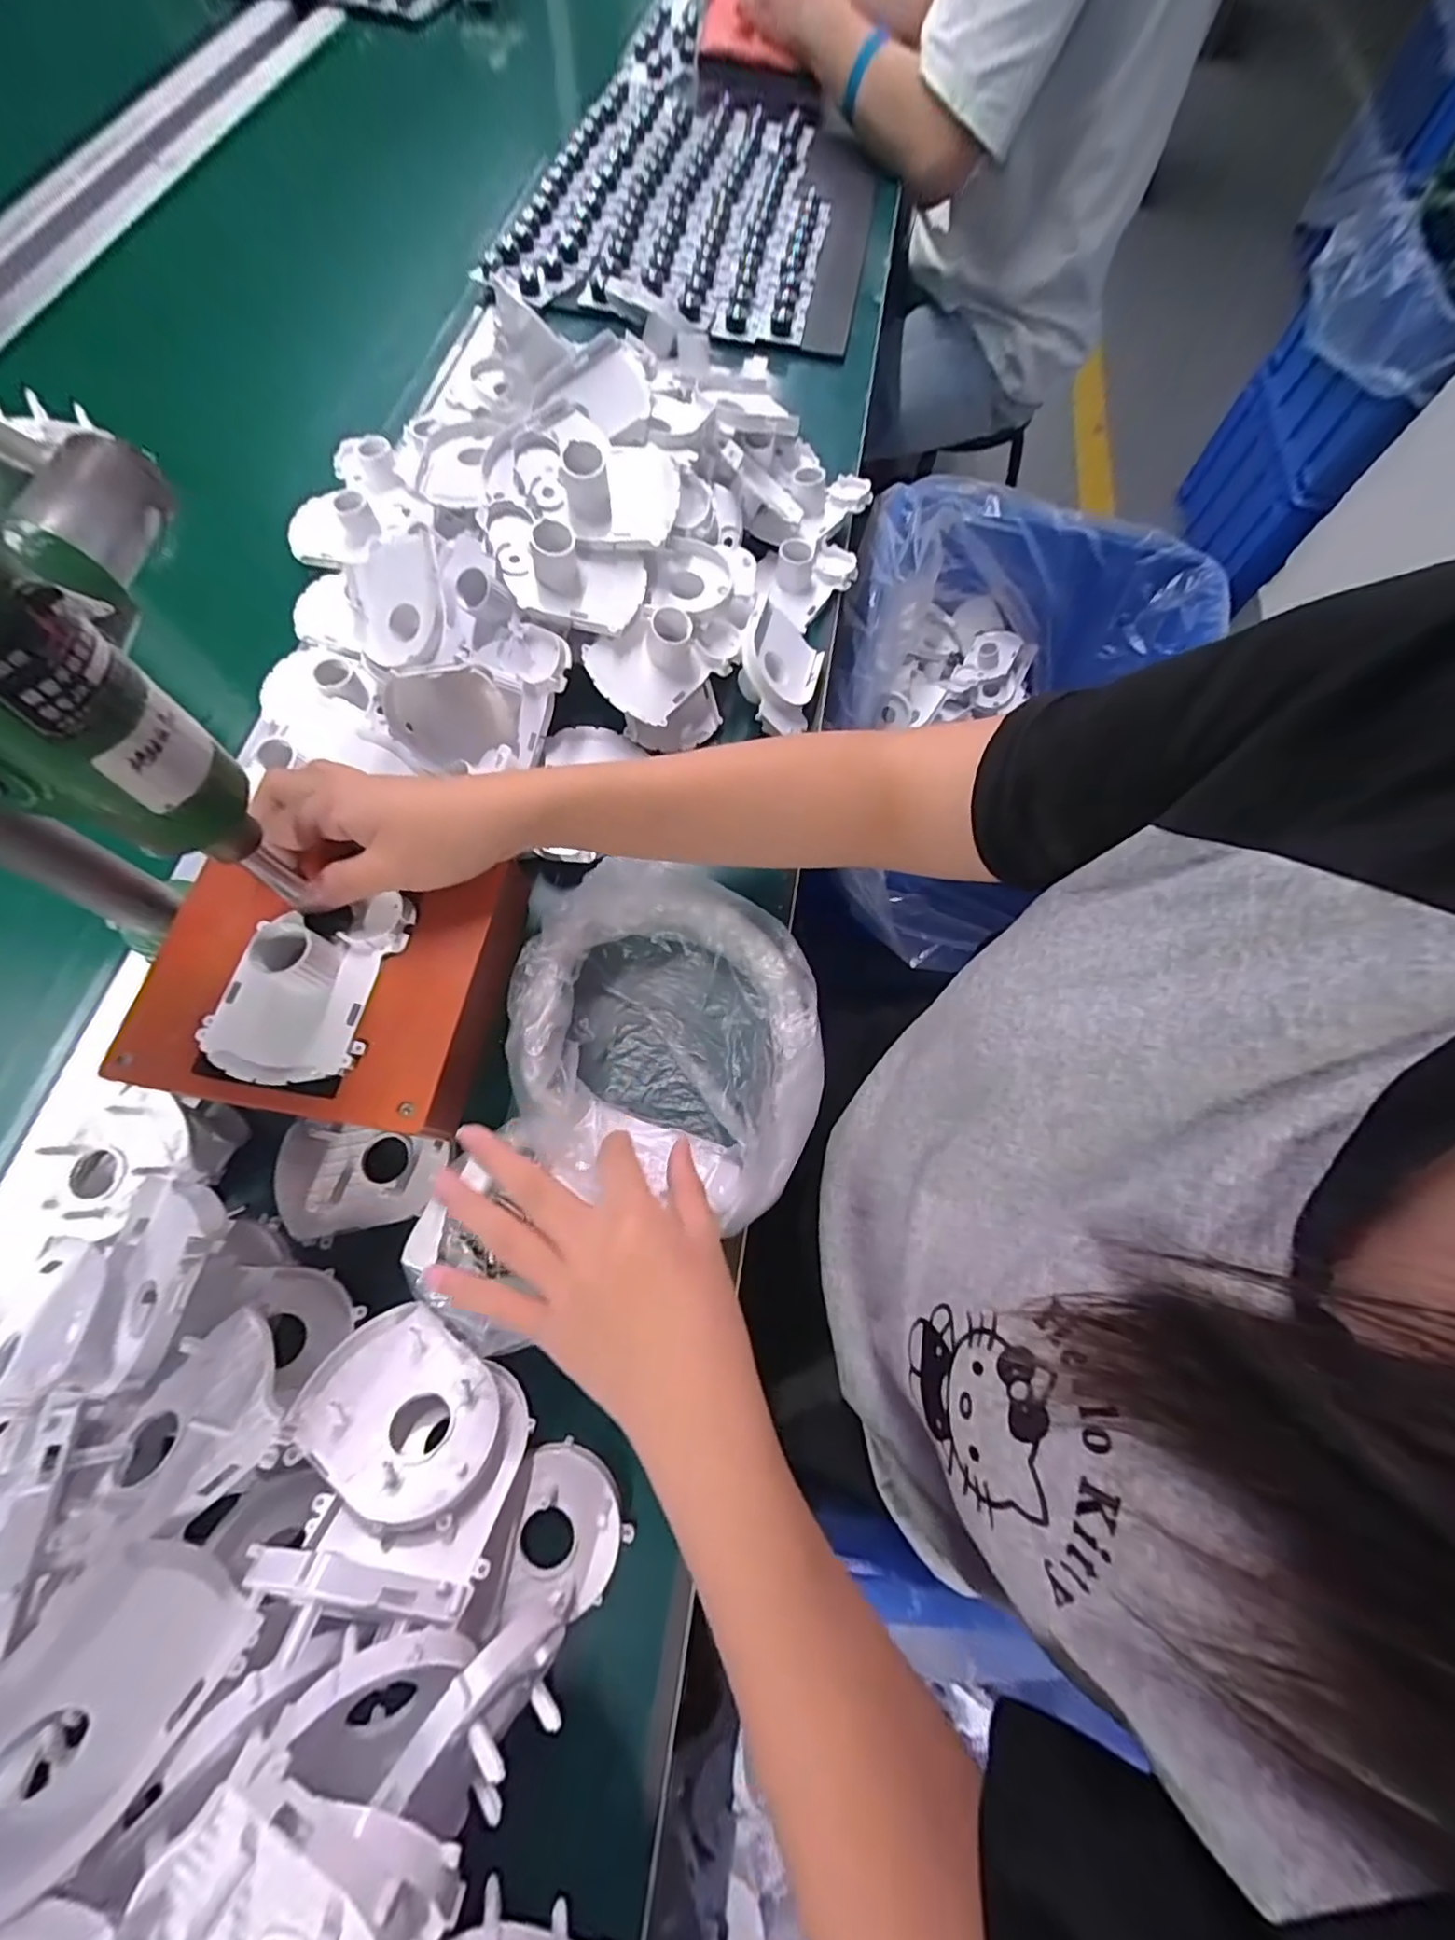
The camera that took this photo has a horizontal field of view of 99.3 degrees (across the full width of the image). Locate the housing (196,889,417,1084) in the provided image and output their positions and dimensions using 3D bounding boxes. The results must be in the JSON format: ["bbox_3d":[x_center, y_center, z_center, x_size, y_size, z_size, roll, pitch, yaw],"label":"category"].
[{"bbox_3d":[-0.200,0.002,0.287,0.068,0.025,0.097,13,69,2],"label":"housing"}]

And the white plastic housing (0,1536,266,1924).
[{"bbox_3d":[-0.211,0.243,0.199,0.016,0.065,0.081,-7,29,34],"label":"white plastic housing"}]

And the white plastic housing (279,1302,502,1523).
[{"bbox_3d":[-0.144,0.200,0.276,0.082,0.024,0.063,28,39,14],"label":"white plastic housing"}]

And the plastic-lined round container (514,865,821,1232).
[{"bbox_3d":[-0.030,0.035,0.347,0.167,0.050,0.188,8,69,0],"label":"plastic-lined round container"}]

